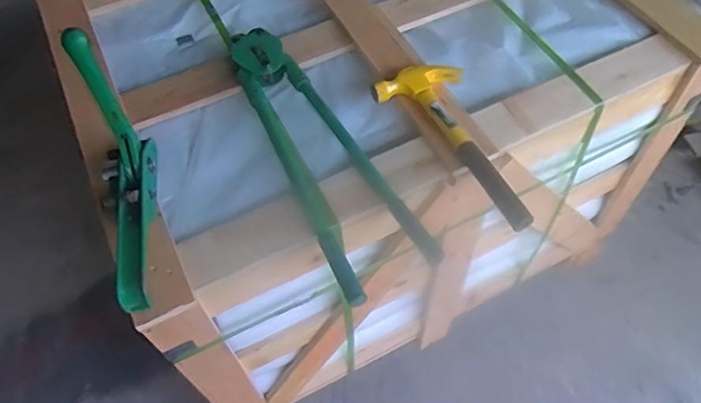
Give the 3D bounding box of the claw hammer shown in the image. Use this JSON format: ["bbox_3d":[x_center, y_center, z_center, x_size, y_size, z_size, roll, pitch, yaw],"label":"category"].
[{"bbox_3d":[0.177,-0.094,0.829,0.137,0.033,0.304,-31,64,-16],"label":"claw hammer"}]

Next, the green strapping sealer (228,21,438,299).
[{"bbox_3d":[-0.066,-0.077,0.862,0.173,0.097,0.505,-30,68,-16],"label":"green strapping sealer"}]

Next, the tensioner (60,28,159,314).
[{"bbox_3d":[-0.295,-0.026,0.678,0.068,0.212,0.261,-13,60,-7],"label":"tensioner"}]

